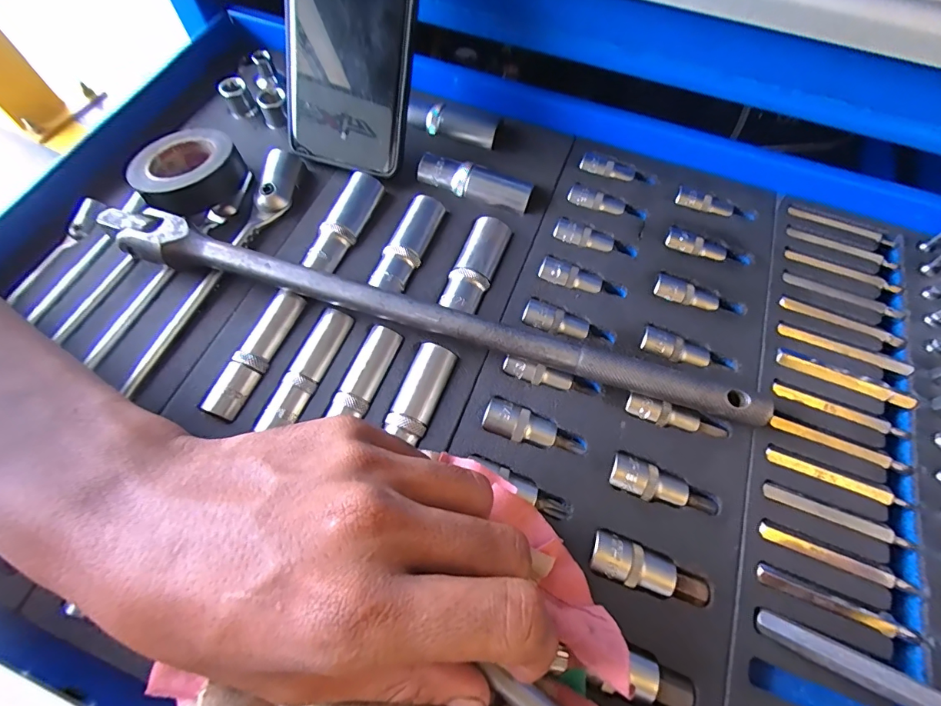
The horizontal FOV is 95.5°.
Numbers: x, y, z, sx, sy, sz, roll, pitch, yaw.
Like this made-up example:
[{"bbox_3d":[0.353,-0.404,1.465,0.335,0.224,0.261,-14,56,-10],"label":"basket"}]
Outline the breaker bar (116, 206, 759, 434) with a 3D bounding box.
[{"bbox_3d":[-0.026,-0.020,0.233,0.357,0.021,0.020,16,66,4],"label":"breaker bar"}]

